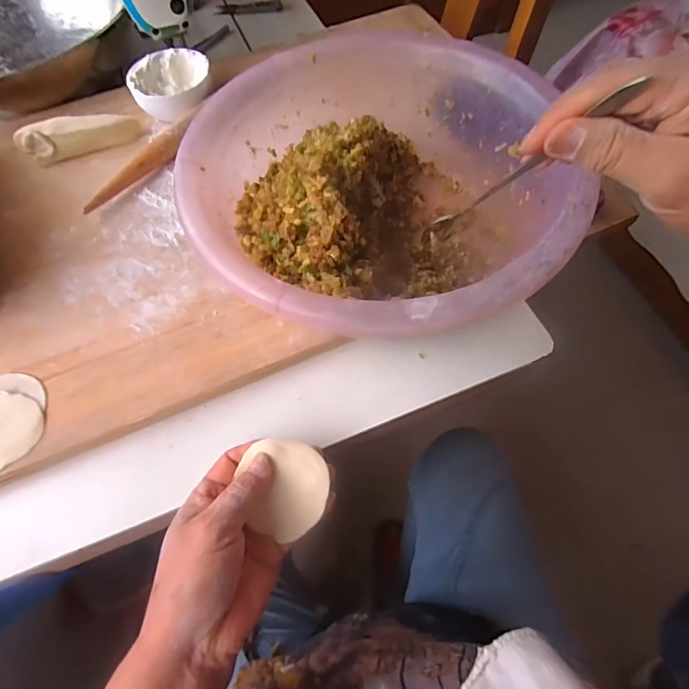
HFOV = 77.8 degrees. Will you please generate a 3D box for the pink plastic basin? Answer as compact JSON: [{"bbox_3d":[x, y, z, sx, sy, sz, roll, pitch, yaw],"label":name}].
[{"bbox_3d":[0.028,-0.112,0.346,0.272,0.103,0.278,-1,63,2],"label":"pink plastic basin"}]

